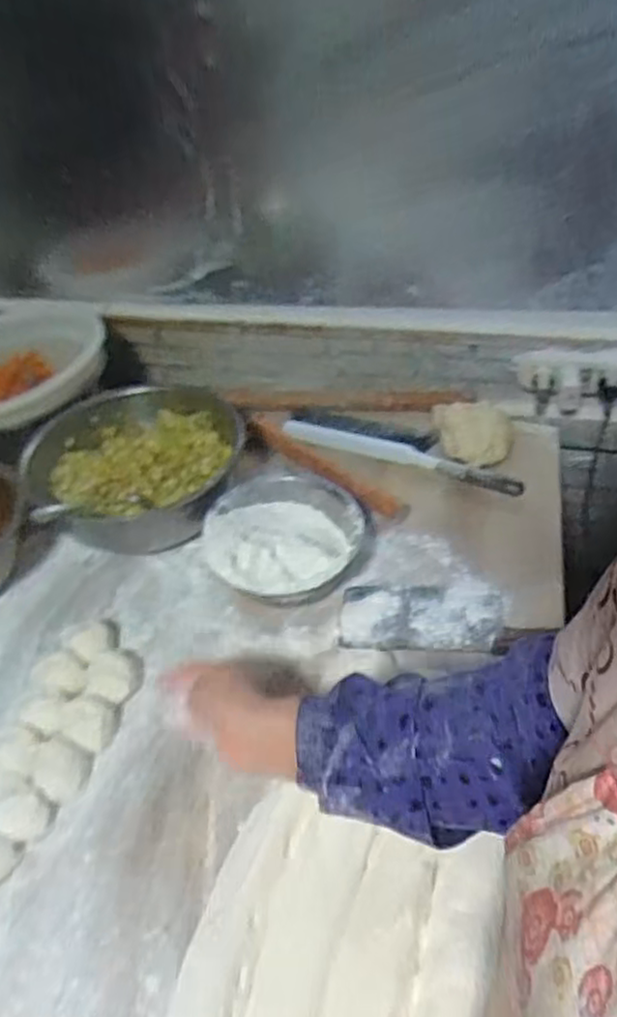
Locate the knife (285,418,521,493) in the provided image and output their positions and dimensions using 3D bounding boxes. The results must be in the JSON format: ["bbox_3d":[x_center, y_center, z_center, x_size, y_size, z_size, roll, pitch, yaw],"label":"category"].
[{"bbox_3d":[0.122,-0.077,0.946,0.331,0.014,0.045,15,47,22],"label":"knife"}]

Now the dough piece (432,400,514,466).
[{"bbox_3d":[0.233,-0.111,0.971,0.088,0.027,0.129,-10,43,-3],"label":"dough piece"}]

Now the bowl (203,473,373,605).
[{"bbox_3d":[-0.025,0.037,0.804,0.176,0.072,0.187,-4,43,4],"label":"bowl"}]

